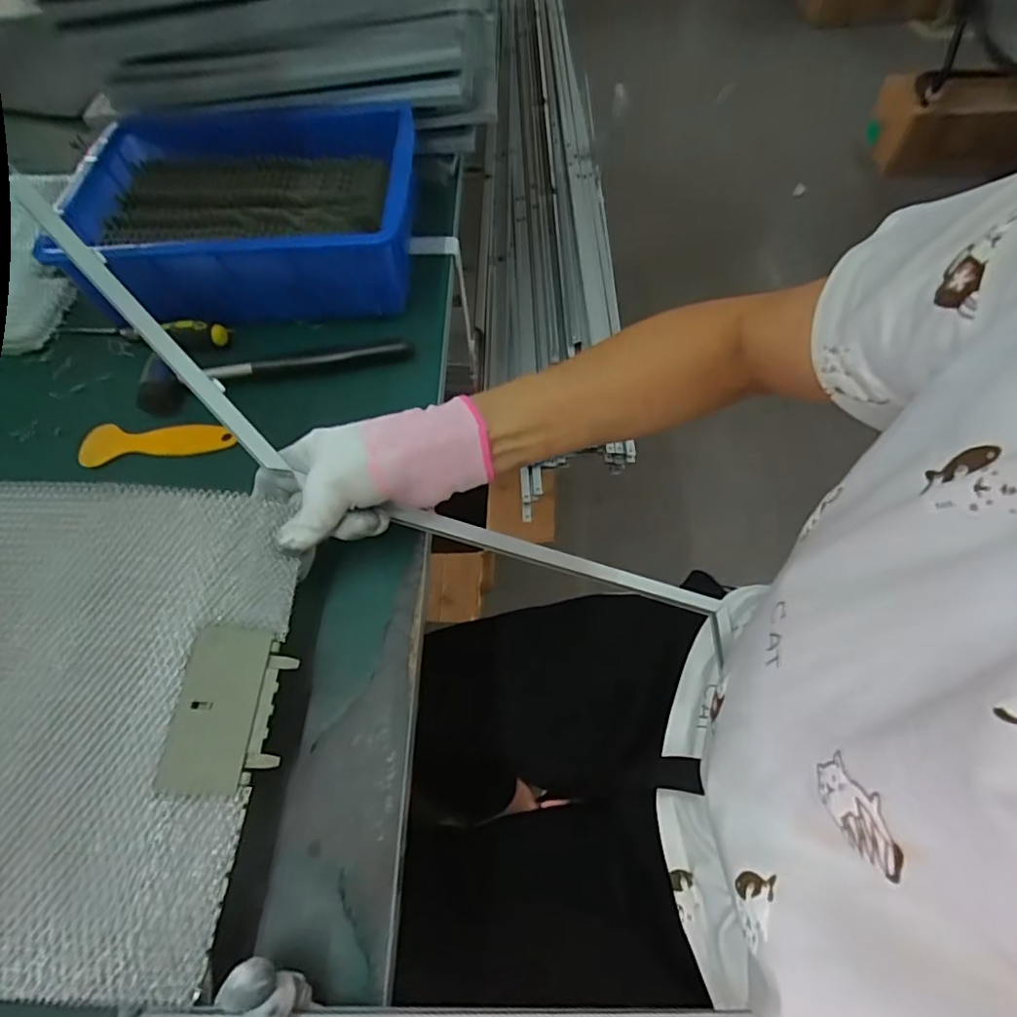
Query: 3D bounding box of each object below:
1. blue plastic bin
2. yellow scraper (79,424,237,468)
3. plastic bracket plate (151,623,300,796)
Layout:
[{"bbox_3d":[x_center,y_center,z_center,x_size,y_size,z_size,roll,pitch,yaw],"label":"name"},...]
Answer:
[{"bbox_3d":[-0.243,-0.276,0.536,0.292,0.089,0.215,-4,60,1],"label":"blue plastic bin"},{"bbox_3d":[-0.285,-0.054,0.456,0.125,0.008,0.033,-2,60,2],"label":"yellow scraper"},{"bbox_3d":[-0.153,0.109,0.309,0.056,0.004,0.085,8,63,-10],"label":"plastic bracket plate"}]

